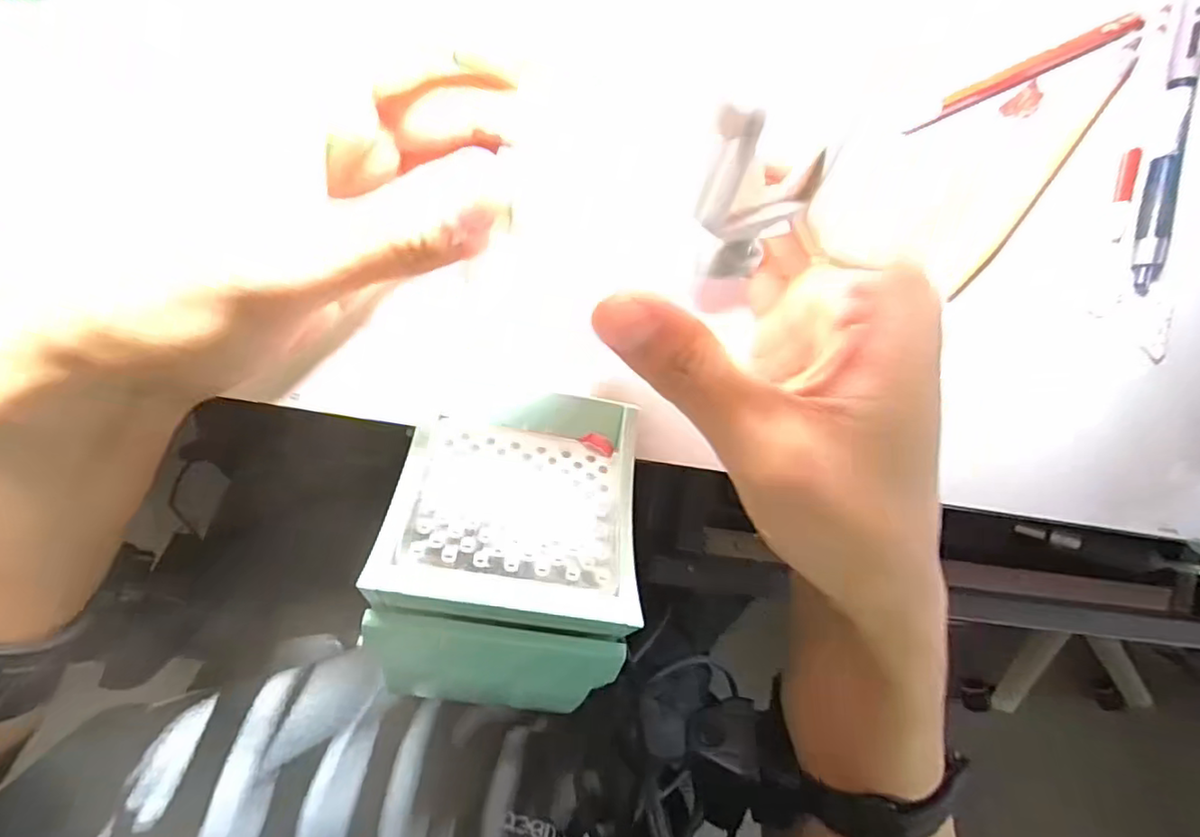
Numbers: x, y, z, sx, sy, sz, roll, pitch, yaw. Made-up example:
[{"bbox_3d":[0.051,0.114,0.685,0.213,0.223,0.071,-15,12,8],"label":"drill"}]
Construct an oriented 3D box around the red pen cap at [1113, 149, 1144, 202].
[{"bbox_3d":[0.229,-0.105,0.263,0.008,0.004,0.022,9,91,-6],"label":"red pen cap"}]

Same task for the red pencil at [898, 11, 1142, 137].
[{"bbox_3d":[0.177,-0.144,0.253,0.116,0.005,0.008,-26,95,-5],"label":"red pencil"}]

